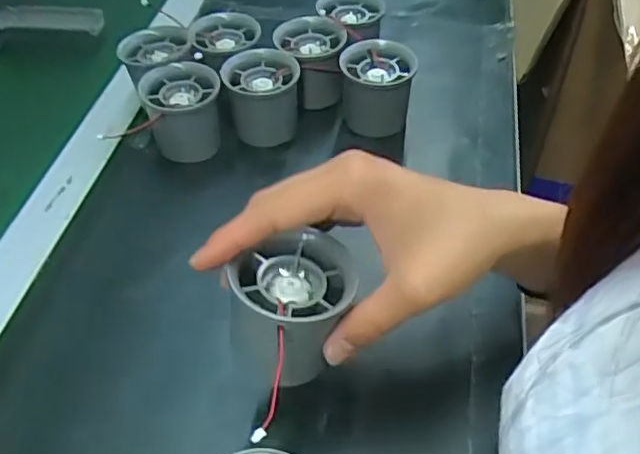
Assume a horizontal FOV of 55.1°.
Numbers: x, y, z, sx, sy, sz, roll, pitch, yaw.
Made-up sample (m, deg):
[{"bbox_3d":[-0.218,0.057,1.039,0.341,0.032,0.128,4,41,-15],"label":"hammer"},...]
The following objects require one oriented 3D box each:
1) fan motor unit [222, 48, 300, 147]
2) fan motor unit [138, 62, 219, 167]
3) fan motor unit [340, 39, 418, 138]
[{"bbox_3d":[-0.042,-0.093,0.453,0.053,0.053,0.054,-10,49,-6],"label":"fan motor unit"},{"bbox_3d":[-0.098,-0.082,0.442,0.053,0.052,0.053,-6,49,-3],"label":"fan motor unit"},{"bbox_3d":[0.043,-0.104,0.461,0.051,0.053,0.053,7,50,8],"label":"fan motor unit"}]

